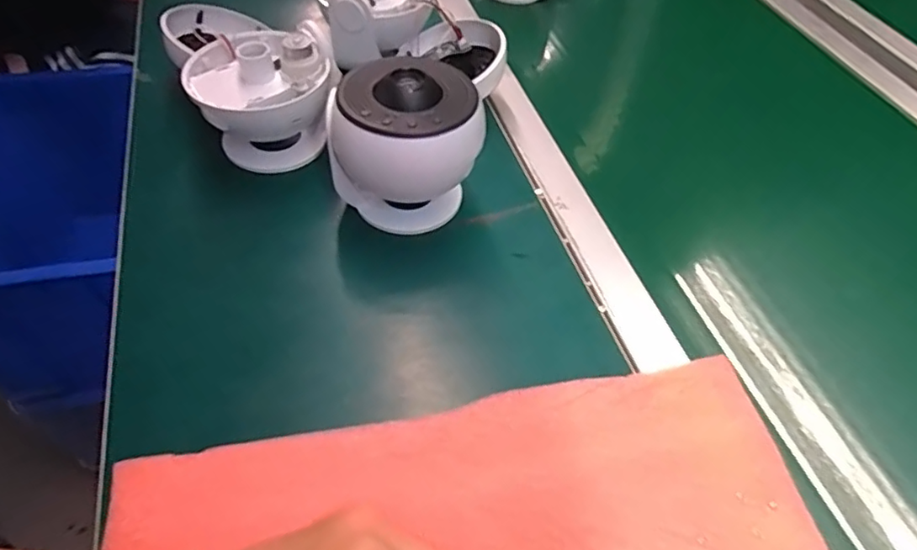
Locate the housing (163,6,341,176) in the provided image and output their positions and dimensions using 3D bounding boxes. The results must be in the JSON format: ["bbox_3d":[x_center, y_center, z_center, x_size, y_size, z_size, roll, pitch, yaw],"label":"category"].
[{"bbox_3d":[-0.171,-0.158,0.514,0.118,0.102,0.109,-19,62,-16],"label":"housing"}]

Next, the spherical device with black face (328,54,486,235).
[{"bbox_3d":[-0.041,-0.101,0.464,0.109,0.115,0.093,-28,65,-20],"label":"spherical device with black face"}]

